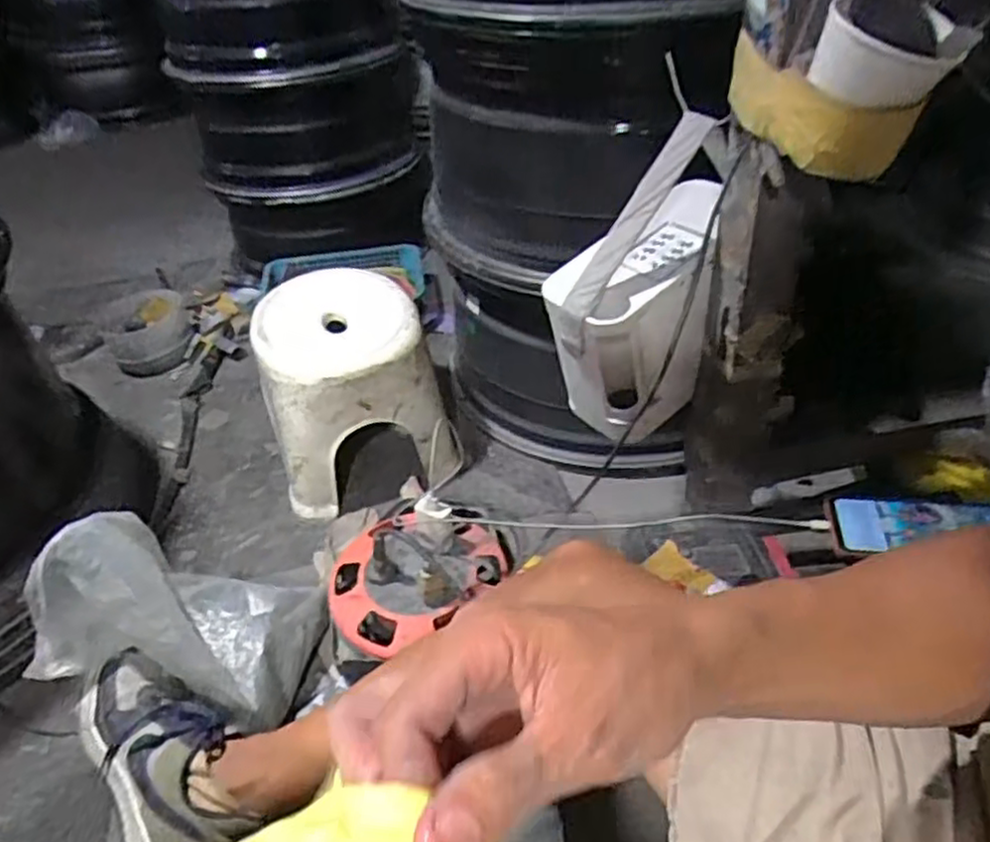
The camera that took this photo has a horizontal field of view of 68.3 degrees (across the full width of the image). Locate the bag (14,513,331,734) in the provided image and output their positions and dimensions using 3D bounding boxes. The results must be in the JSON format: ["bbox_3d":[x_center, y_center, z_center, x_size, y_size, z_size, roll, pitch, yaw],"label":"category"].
[{"bbox_3d":[-0.332,0.211,0.775,0.291,0.117,0.159,27,36,-20],"label":"bag"}]

